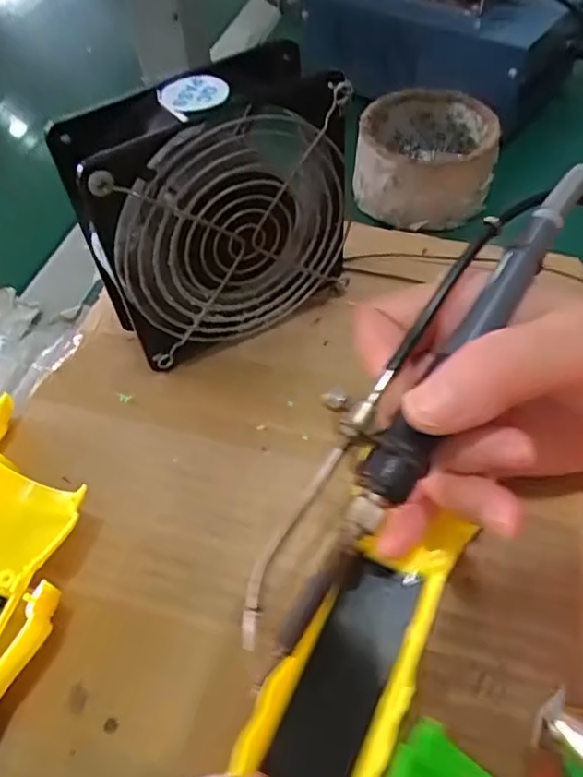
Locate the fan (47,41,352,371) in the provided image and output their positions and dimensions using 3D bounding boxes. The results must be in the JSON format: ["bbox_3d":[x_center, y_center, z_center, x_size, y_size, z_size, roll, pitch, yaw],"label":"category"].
[{"bbox_3d":[-0.035,-0.081,0.295,0.120,0.123,0.053,-25,55,-15],"label":"fan"}]

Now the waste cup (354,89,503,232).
[{"bbox_3d":[0.085,-0.148,0.391,0.084,0.047,0.086,-1,52,2],"label":"waste cup"}]

